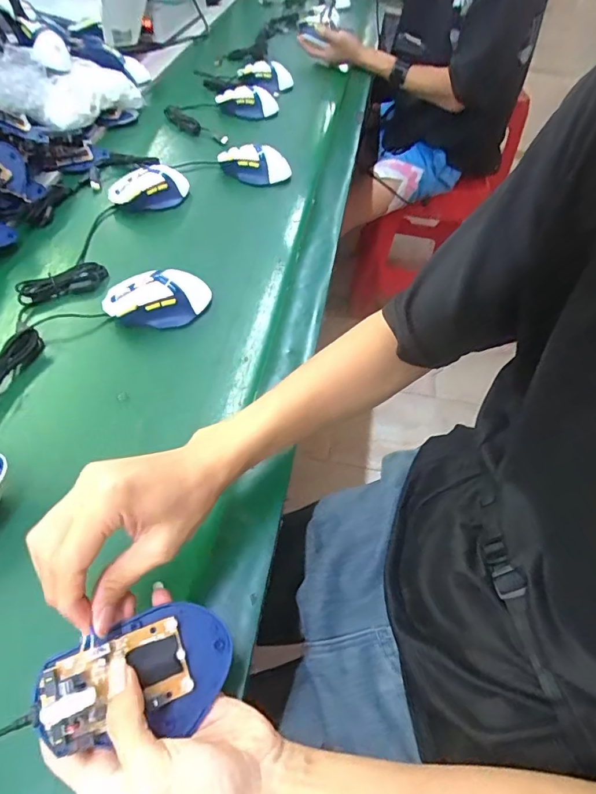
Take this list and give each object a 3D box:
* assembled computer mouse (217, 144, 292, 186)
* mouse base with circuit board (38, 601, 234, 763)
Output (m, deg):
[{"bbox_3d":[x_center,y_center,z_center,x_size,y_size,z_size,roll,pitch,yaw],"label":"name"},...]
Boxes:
[{"bbox_3d":[-0.071,-0.382,0.751,0.114,0.048,0.049,1,49,-5],"label":"assembled computer mouse"},{"bbox_3d":[-0.096,0.169,0.281,0.109,0.024,0.066,-8,63,-25],"label":"mouse base with circuit board"}]

